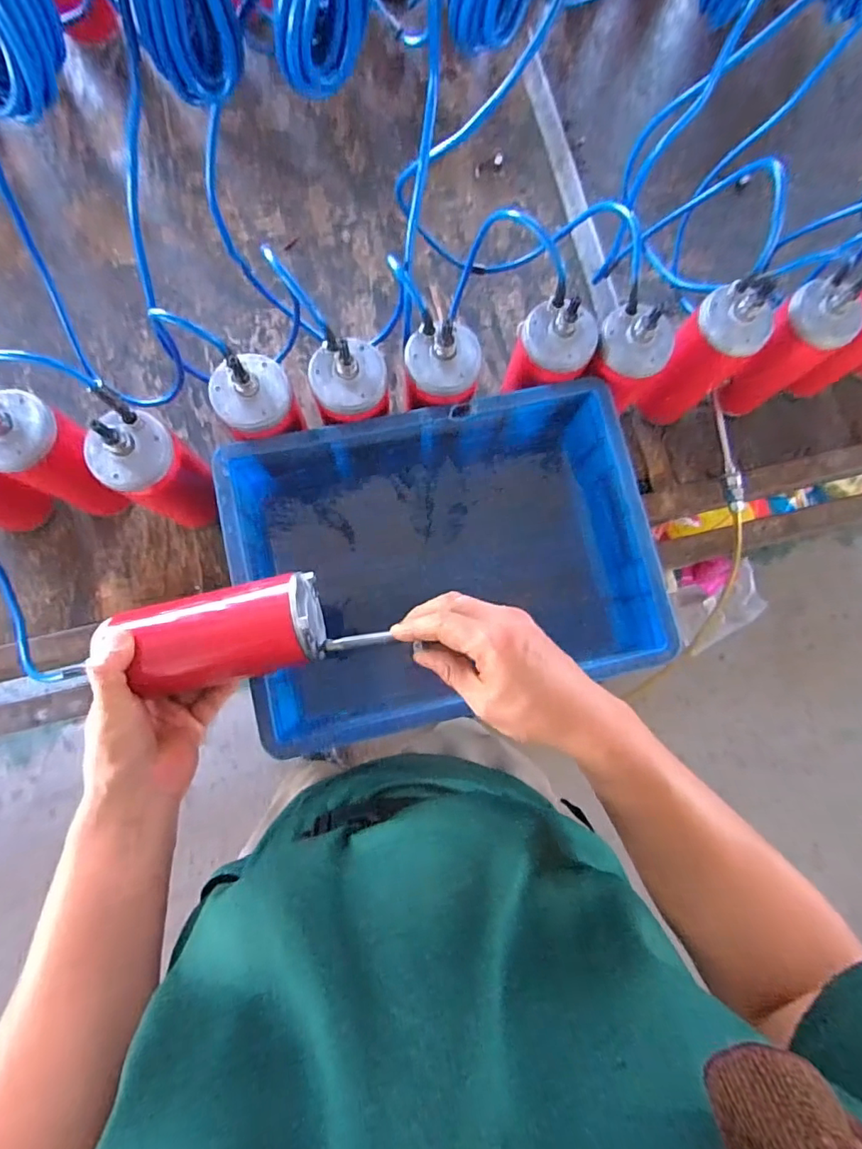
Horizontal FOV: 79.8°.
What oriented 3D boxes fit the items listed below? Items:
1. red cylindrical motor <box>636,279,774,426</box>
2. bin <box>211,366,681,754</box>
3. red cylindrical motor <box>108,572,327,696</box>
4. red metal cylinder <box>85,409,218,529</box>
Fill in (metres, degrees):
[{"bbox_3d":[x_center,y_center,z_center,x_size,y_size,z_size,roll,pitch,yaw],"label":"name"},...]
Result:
[{"bbox_3d":[0.305,-0.243,0.590,0.077,0.198,0.078,0,82,-3],"label":"red cylindrical motor"},{"bbox_3d":[0.013,-0.015,0.572,0.392,0.162,0.289,-12,84,-6],"label":"bin"},{"bbox_3d":[-0.165,0.047,0.432,0.144,0.088,0.079,-14,84,2],"label":"red cylindrical motor"},{"bbox_3d":[-0.273,-0.100,0.534,0.080,0.188,0.075,1,83,-4],"label":"red metal cylinder"}]

